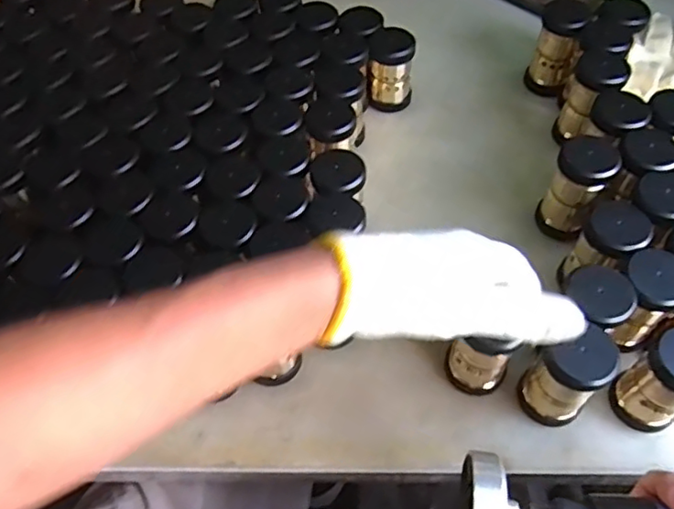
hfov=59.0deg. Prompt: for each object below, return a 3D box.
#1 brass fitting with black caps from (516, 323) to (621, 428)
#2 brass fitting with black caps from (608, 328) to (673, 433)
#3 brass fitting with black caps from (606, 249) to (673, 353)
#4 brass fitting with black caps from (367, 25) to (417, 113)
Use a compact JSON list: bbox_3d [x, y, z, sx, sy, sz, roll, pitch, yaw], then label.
[{"bbox_3d":[0.156,0.084,0.410,0.047,0.086,0.041,28,60,19],"label":"brass fitting with black caps"},{"bbox_3d":[0.224,0.090,0.407,0.044,0.088,0.043,-18,56,-11],"label":"brass fitting with black caps"},{"bbox_3d":[0.222,0.035,0.436,0.045,0.079,0.041,-1,55,1],"label":"brass fitting with black caps"},{"bbox_3d":[0.056,-0.187,0.608,0.044,0.074,0.039,7,55,6],"label":"brass fitting with black caps"}]

